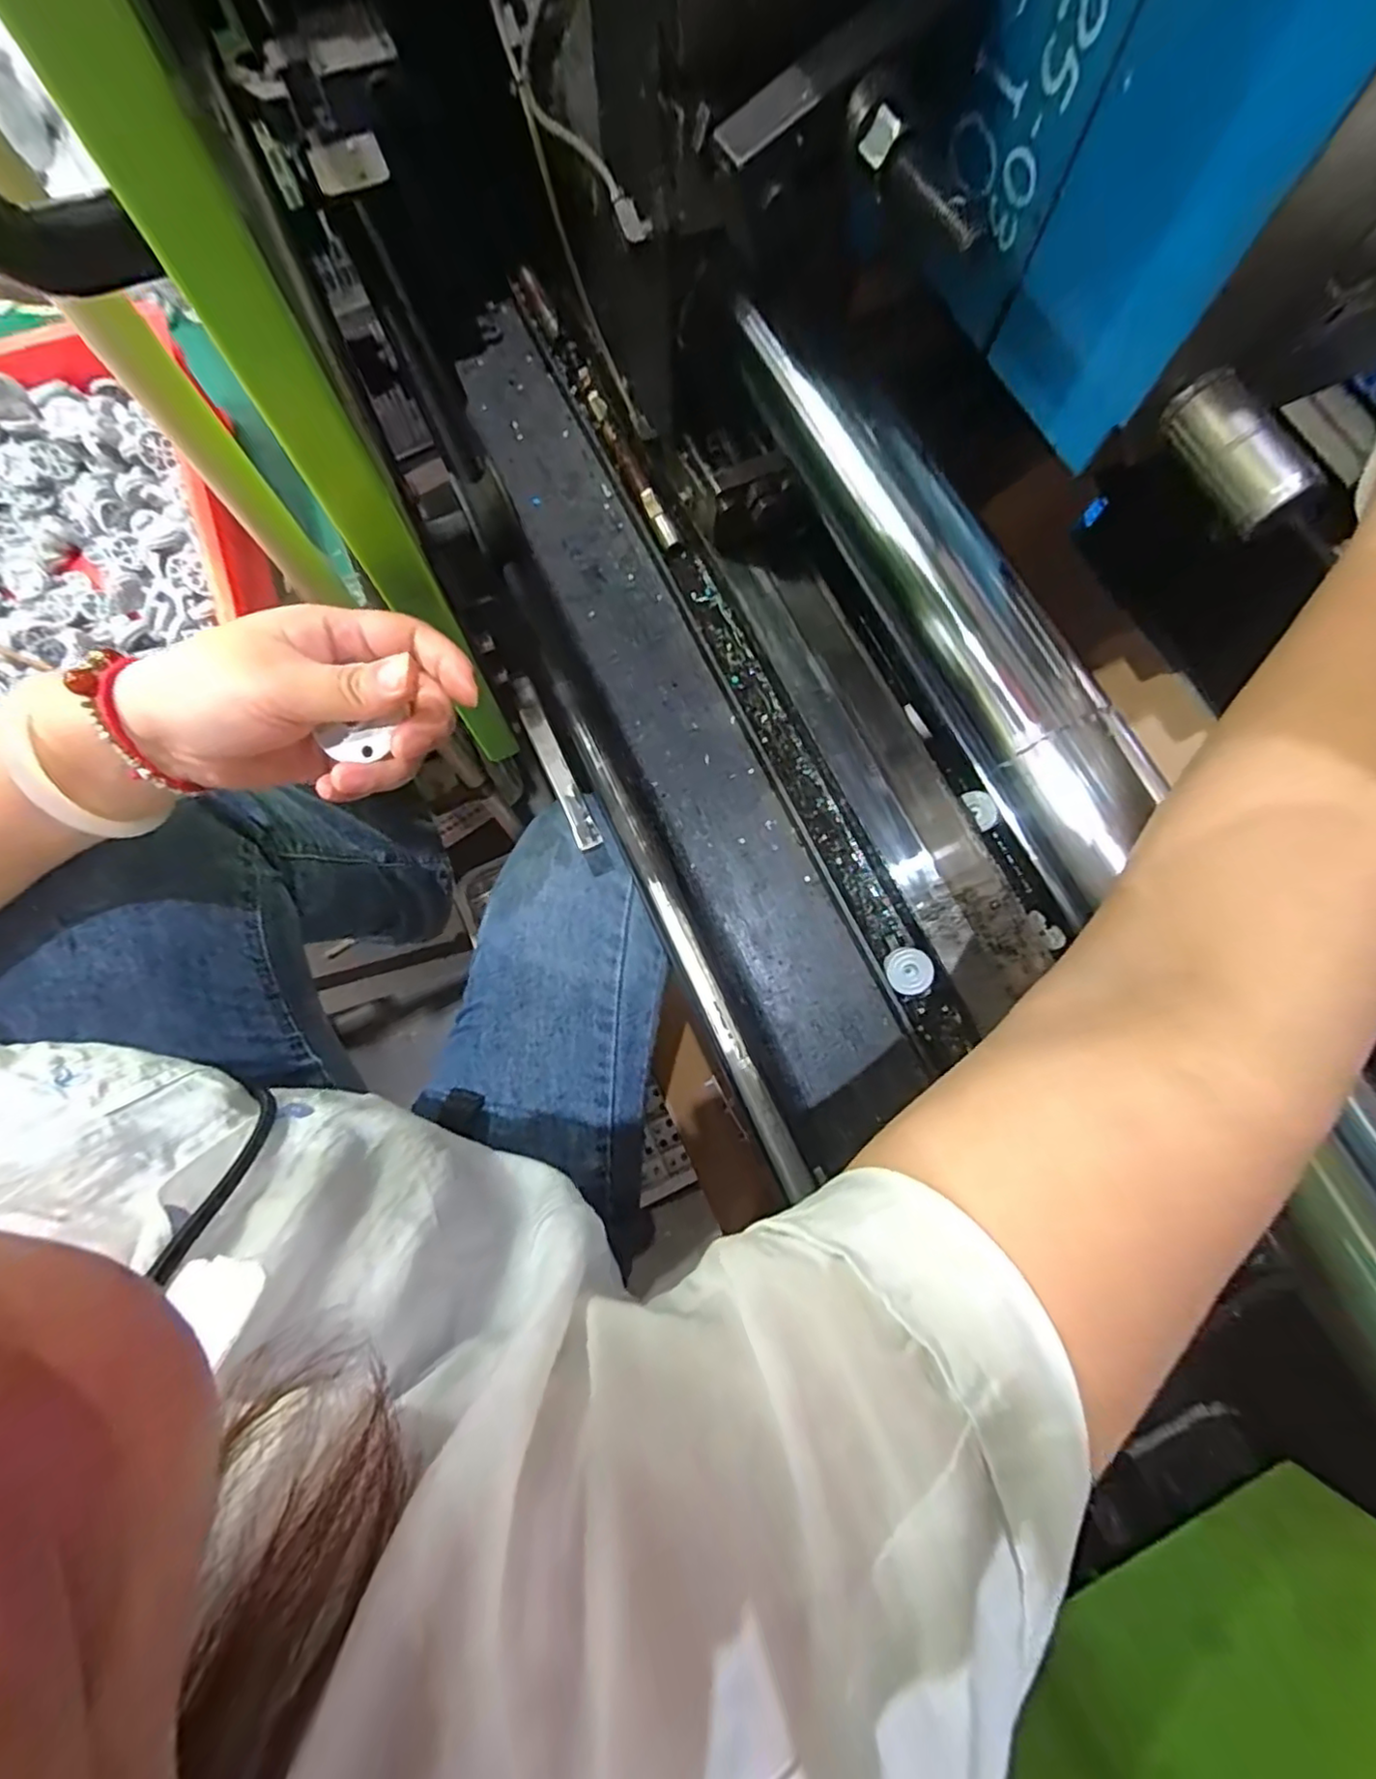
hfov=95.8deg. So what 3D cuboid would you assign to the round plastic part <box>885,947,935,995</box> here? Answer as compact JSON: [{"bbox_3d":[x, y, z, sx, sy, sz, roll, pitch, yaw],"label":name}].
[{"bbox_3d":[0.144,0.051,0.407,0.028,0.006,0.028,-7,68,17],"label":"round plastic part"}]

